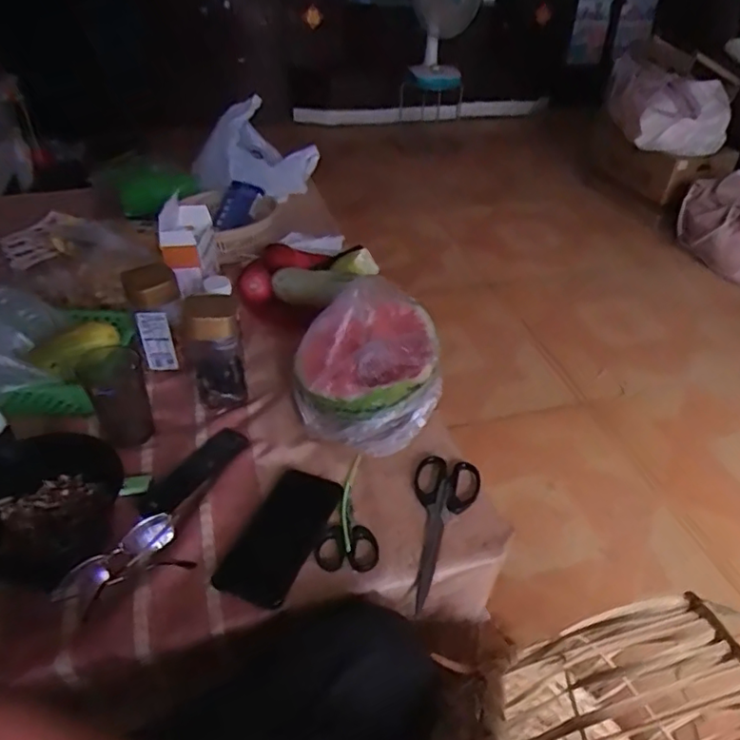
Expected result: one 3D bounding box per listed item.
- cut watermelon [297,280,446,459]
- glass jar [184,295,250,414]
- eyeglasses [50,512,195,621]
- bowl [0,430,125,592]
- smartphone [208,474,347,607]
[{"bbox_3d":[-0.006,-0.007,0.700,0.169,0.131,0.174,-1,39,-2],"label":"cut watermelon"},{"bbox_3d":[-0.202,-0.026,0.758,0.067,0.140,0.067,-10,40,-14],"label":"glass jar"},{"bbox_3d":[-0.247,0.193,0.571,0.119,0.030,0.062,-24,45,-28],"label":"eyeglasses"},{"bbox_3d":[-0.346,0.143,0.593,0.176,0.069,0.155,-6,39,-8],"label":"bowl"},{"bbox_3d":[-0.093,0.173,0.622,0.077,0.004,0.161,15,41,17],"label":"smartphone"}]

